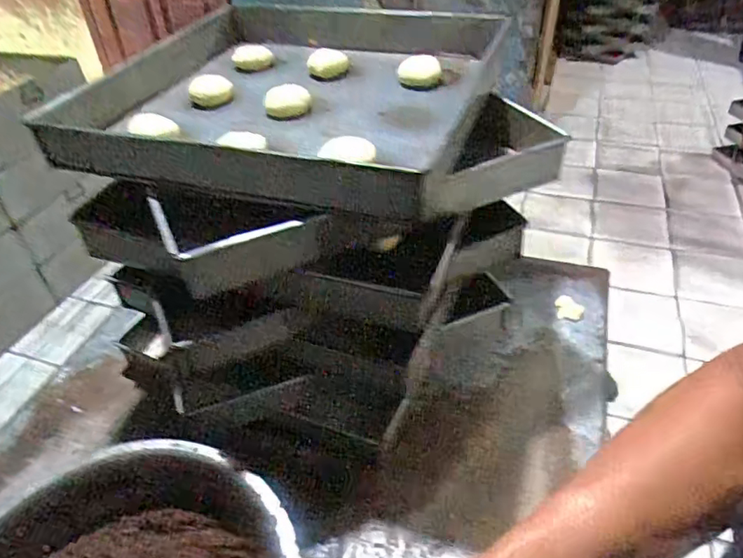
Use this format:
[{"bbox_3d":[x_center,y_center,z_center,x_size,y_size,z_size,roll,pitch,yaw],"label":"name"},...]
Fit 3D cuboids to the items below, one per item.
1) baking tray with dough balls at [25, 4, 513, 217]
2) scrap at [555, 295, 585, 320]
[{"bbox_3d":[-0.100,-0.254,0.737,0.425,0.065,0.483,9,41,14],"label":"baking tray with dough balls"},{"bbox_3d":[0.330,0.047,0.928,0.046,0.008,0.050,-2,38,2],"label":"scrap"}]

